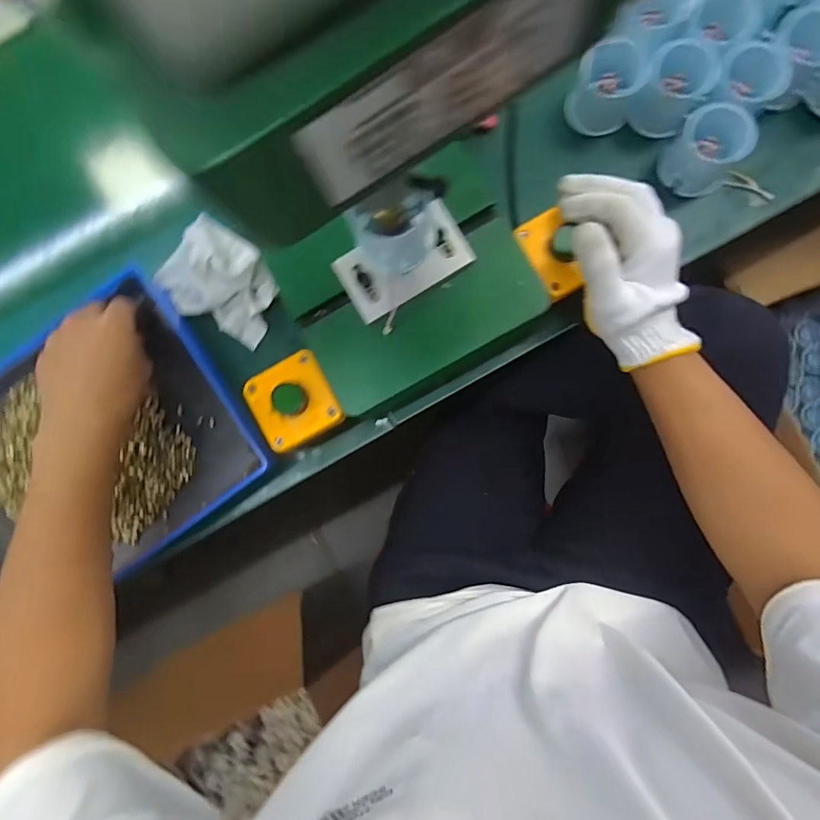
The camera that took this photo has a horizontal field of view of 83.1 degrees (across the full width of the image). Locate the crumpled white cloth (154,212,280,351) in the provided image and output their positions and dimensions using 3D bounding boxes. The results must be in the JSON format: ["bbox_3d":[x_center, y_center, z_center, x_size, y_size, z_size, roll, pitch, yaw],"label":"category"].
[{"bbox_3d":[-0.185,-0.128,0.452,0.124,0.023,0.090,34,89,7],"label":"crumpled white cloth"}]

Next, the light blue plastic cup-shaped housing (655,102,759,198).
[{"bbox_3d":[0.254,-0.223,0.399,0.056,0.061,0.051,39,90,7],"label":"light blue plastic cup-shaped housing"}]

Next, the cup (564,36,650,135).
[{"bbox_3d":[0.177,-0.291,0.420,0.056,0.055,0.048,24,88,6],"label":"cup"}]

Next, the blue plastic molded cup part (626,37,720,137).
[{"bbox_3d":[0.229,-0.279,0.406,0.053,0.047,0.058,0,86,5],"label":"blue plastic molded cup part"}]

